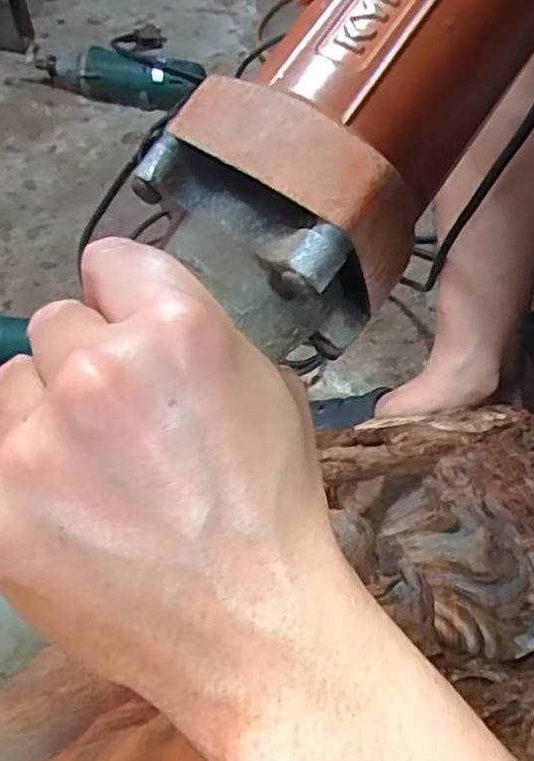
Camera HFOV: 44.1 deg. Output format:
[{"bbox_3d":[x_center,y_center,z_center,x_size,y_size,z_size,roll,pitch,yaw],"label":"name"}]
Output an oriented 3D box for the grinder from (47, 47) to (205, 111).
[{"bbox_3d":[-0.184,-0.383,0.833,0.206,0.052,0.058,6,60,4],"label":"grinder"}]

